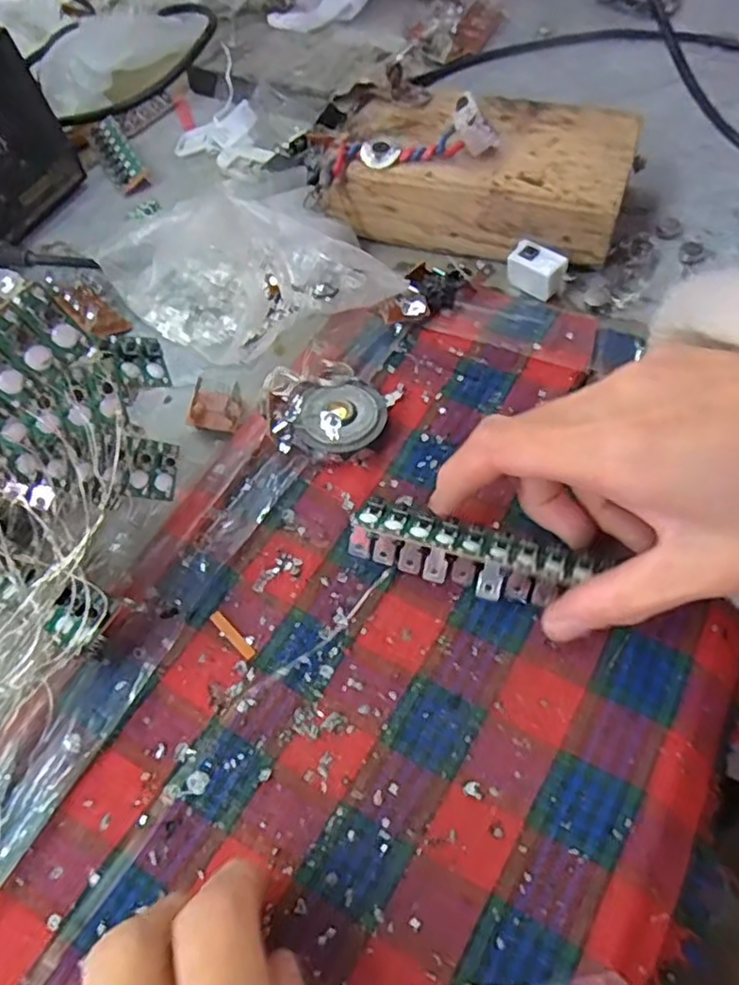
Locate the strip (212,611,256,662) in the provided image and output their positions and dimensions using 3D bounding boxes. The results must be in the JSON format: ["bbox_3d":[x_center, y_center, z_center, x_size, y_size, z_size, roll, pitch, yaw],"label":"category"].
[{"bbox_3d":[-0.048,0.050,0.235,0.005,0.004,0.021,-40,68,-23],"label":"strip"}]

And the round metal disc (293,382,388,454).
[{"bbox_3d":[-0.011,-0.029,0.274,0.035,0.011,0.035,-1,59,1],"label":"round metal disc"}]

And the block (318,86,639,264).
[{"bbox_3d":[0.056,-0.161,0.336,0.140,0.039,0.081,15,61,11],"label":"block"}]

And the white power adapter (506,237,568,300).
[{"bbox_3d":[0.078,-0.105,0.312,0.026,0.018,0.013,40,68,22],"label":"white power adapter"}]

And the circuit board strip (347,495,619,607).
[{"bbox_3d":[0.036,0.022,0.233,0.084,0.011,0.024,13,60,12],"label":"circuit board strip"}]

